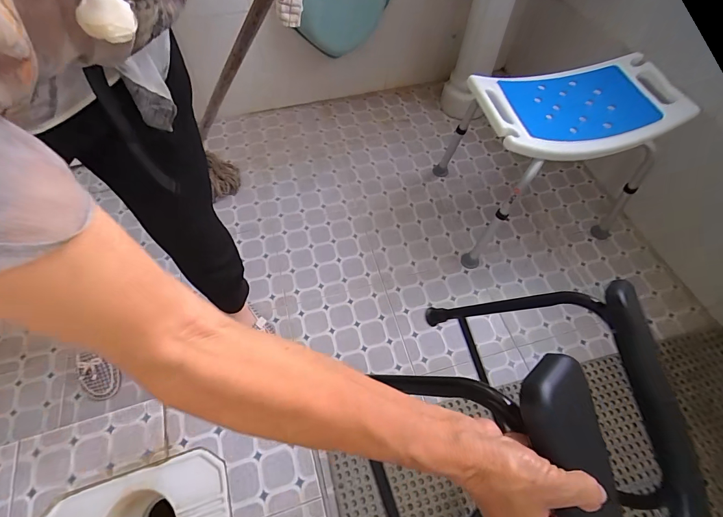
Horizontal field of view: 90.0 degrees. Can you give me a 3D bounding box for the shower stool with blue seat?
[{"bbox_3d":[0.578,-0.288,1.093,0.567,0.434,0.359,-13,59,-9],"label":"shower stool with blue seat"}]

